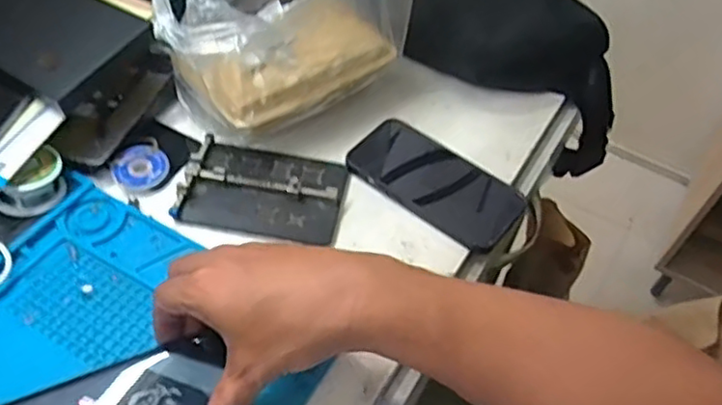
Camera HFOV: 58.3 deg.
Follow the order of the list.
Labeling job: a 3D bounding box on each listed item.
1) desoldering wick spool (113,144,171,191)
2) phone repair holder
[{"bbox_3d":[-0.184,-0.031,0.541,0.043,0.007,0.048,-18,55,-20],"label":"desoldering wick spool"},{"bbox_3d":[-0.079,-0.014,0.534,0.128,0.013,0.092,10,50,2],"label":"phone repair holder"}]

